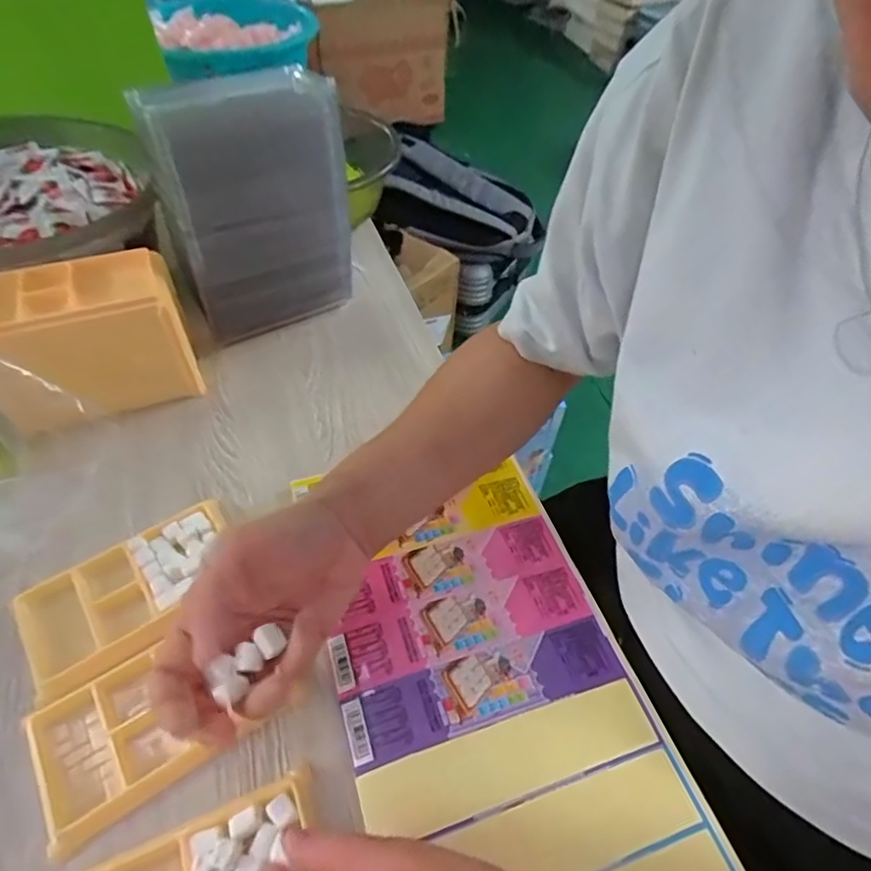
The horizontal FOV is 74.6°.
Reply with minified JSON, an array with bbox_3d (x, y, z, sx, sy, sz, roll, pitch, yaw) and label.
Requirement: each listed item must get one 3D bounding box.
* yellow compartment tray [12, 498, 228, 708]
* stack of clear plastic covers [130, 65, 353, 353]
[{"bbox_3d":[-0.192,0.100,0.366,0.130,0.012,0.077,-28,55,-22],"label":"yellow compartment tray"},{"bbox_3d":[-0.157,-0.190,0.491,0.143,0.193,0.084,-30,55,-23],"label":"stack of clear plastic covers"}]

